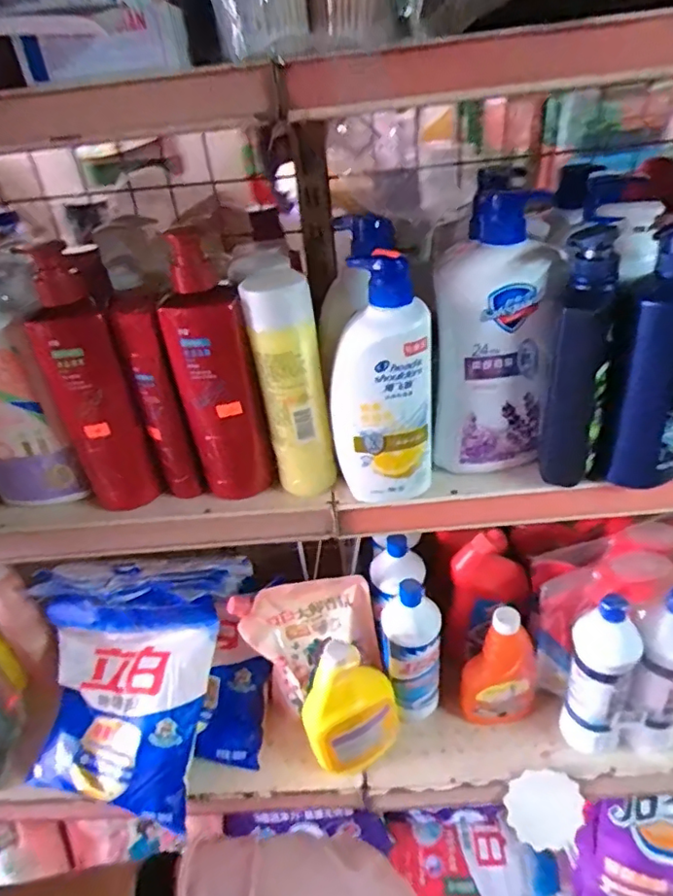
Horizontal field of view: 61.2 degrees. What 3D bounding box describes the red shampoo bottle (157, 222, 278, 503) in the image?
[{"bbox_3d":[-0.110,-0.062,0.526,0.076,0.232,0.064,-10,34,-5],"label":"red shampoo bottle"}]

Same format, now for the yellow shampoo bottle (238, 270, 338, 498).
[{"bbox_3d":[-0.046,-0.054,0.524,0.068,0.201,0.052,-9,34,-3],"label":"yellow shampoo bottle"}]

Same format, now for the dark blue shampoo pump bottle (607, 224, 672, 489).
[{"bbox_3d":[0.279,-0.068,0.483,0.062,0.219,0.050,2,33,13],"label":"dark blue shampoo pump bottle"}]

